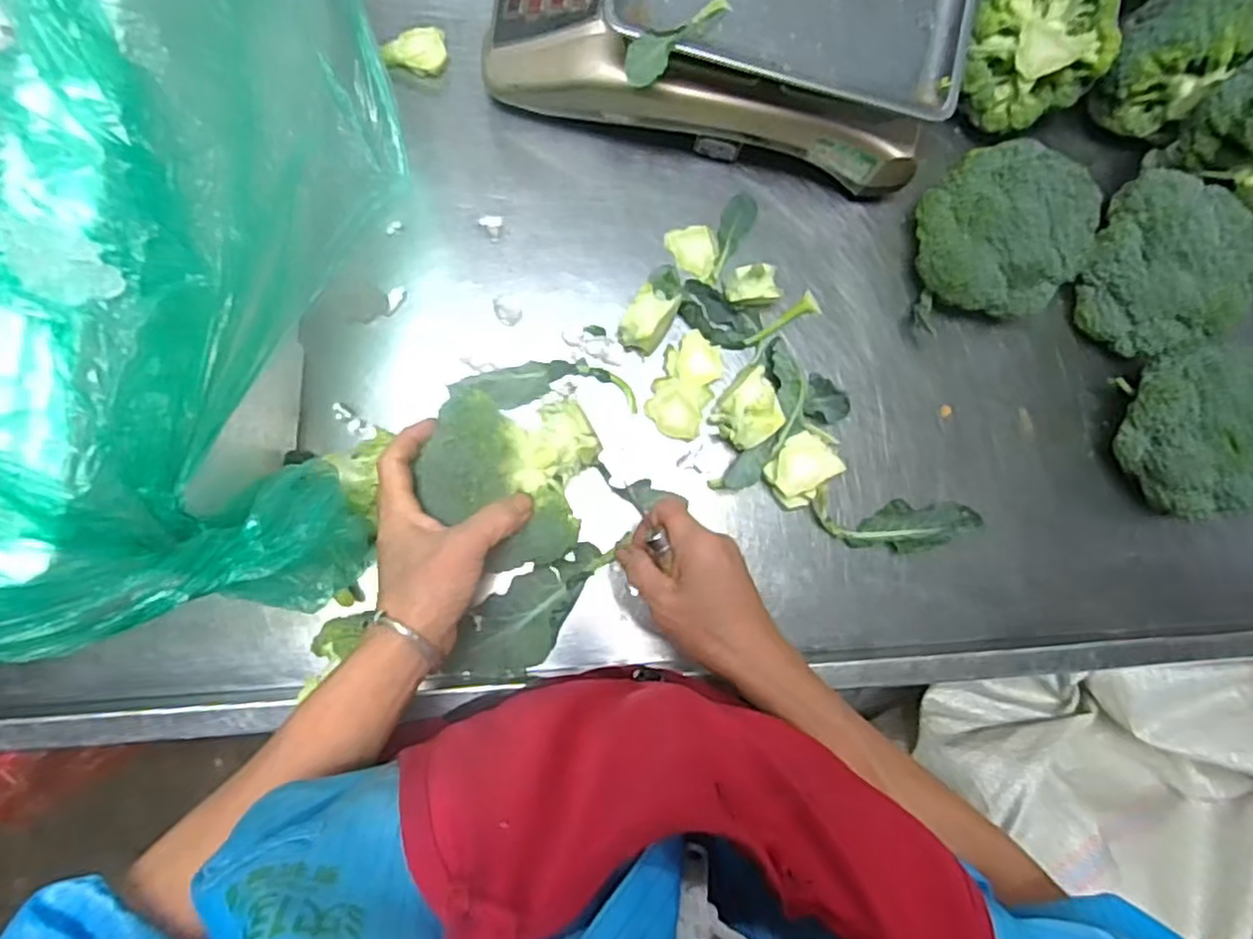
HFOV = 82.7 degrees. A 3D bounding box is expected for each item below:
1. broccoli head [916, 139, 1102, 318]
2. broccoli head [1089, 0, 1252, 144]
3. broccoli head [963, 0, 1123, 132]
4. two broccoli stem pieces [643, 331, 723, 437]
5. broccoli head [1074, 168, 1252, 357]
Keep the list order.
[{"bbox_3d":[0.286,-0.180,0.558,0.101,0.108,0.127,-29,89,-8],"label":"broccoli head"},{"bbox_3d":[0.436,-0.327,0.563,0.099,0.101,0.092,-44,91,-8],"label":"broccoli head"},{"bbox_3d":[0.307,-0.335,0.547,0.094,0.084,0.111,-24,89,-7],"label":"broccoli head"},{"bbox_3d":[0.046,-0.067,0.557,0.044,0.024,0.081,22,84,-4],"label":"two broccoli stem pieces"},{"bbox_3d":[0.425,-0.161,0.574,0.097,0.106,0.133,-35,90,-8],"label":"broccoli head"}]

